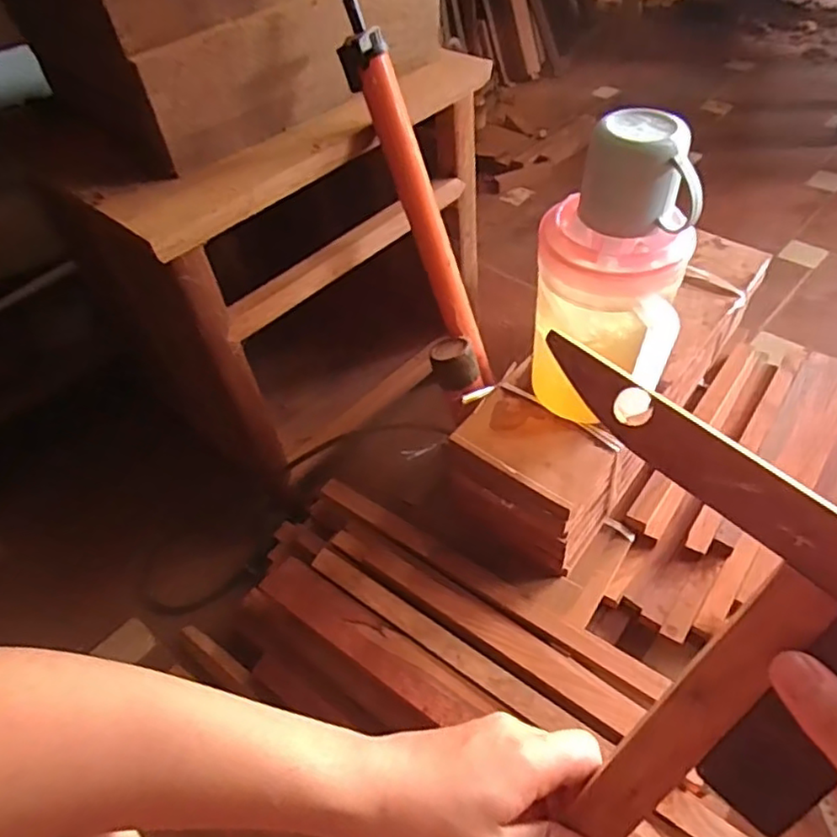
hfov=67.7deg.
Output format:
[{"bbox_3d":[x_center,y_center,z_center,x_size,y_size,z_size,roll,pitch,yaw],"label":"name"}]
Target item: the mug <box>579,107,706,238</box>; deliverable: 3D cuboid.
[{"bbox_3d":[0.190,-0.205,0.524,0.098,0.082,0.063,15,53,19],"label":"mug"}]

